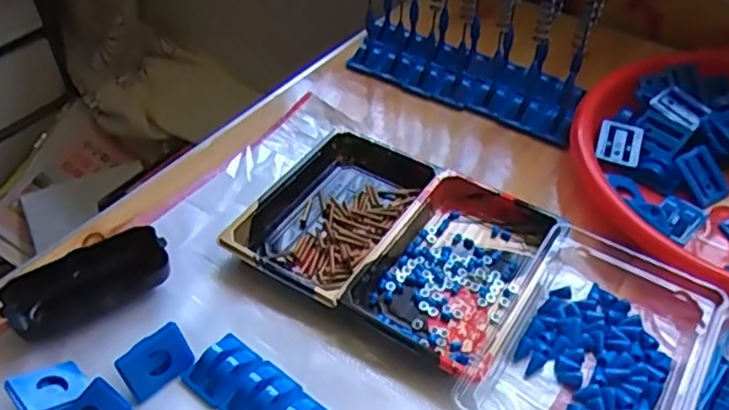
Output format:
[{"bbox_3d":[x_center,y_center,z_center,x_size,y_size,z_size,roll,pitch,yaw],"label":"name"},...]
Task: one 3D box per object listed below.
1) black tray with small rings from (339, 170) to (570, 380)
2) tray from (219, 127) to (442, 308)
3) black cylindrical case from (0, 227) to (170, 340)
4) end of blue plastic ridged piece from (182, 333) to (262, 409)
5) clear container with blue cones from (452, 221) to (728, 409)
[{"bbox_3d":[0.068,0.041,0.470,0.108,0.026,0.164,24,51,23],"label":"black tray with small rings"},{"bbox_3d":[-0.021,0.002,0.514,0.108,0.021,0.165,24,51,22],"label":"tray"},{"bbox_3d":[-0.194,0.055,0.460,0.108,0.027,0.052,-24,50,-21],"label":"black cylindrical case"},{"bbox_3d":[-0.091,0.105,0.421,0.038,0.012,0.044,32,54,28],"label":"end of blue plastic ridged piece"},{"bbox_3d":[0.152,0.088,0.423,0.118,0.025,0.184,24,51,23],"label":"clear container with blue cones"}]

